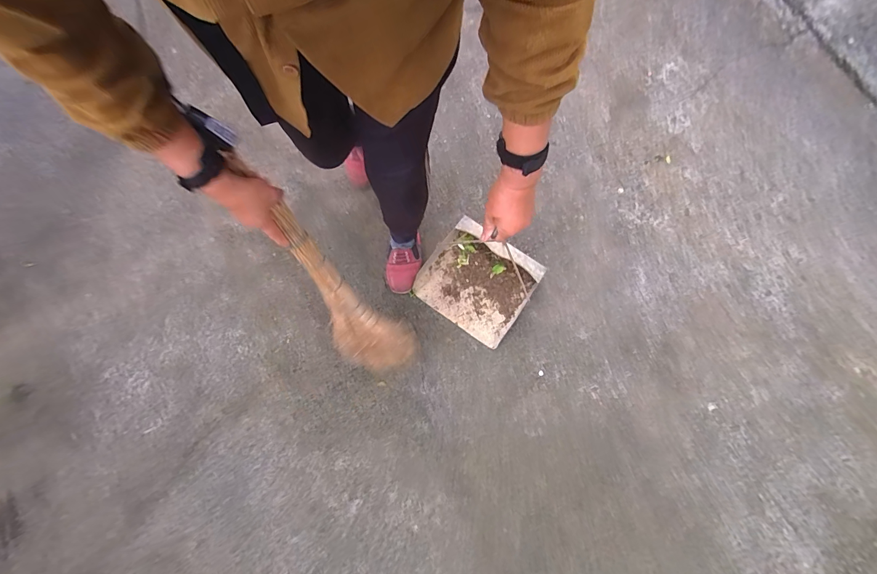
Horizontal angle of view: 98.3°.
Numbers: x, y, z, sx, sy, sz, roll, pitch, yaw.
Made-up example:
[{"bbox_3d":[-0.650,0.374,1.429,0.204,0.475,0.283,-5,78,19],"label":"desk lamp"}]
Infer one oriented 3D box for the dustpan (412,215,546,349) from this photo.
[{"bbox_3d":[0.106,-0.019,1.103,0.309,0.119,0.254,34,77,11],"label":"dustpan"}]

